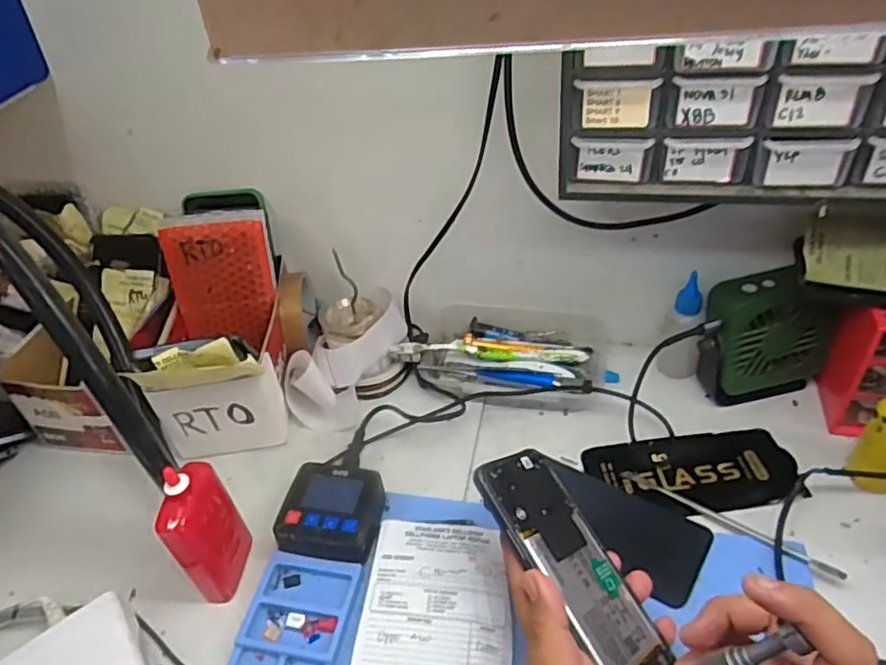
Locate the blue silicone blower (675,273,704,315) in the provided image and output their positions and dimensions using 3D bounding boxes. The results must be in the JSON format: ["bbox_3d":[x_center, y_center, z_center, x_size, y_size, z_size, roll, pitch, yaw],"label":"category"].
[{"bbox_3d":[0.216,-0.034,0.557,0.022,0.037,0.016,10,44,19],"label":"blue silicone blower"}]

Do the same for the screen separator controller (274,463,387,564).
[{"bbox_3d":[-0.085,0.138,0.488,0.072,0.022,0.073,4,42,13],"label":"screen separator controller"}]

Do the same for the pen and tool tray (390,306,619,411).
[{"bbox_3d":[0.060,0.023,0.614,0.202,0.041,0.119,-1,41,7],"label":"pen and tool tray"}]

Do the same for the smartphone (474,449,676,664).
[{"bbox_3d":[0.082,0.143,0.391,0.073,0.006,0.153,-7,57,-52],"label":"smartphone"}]

